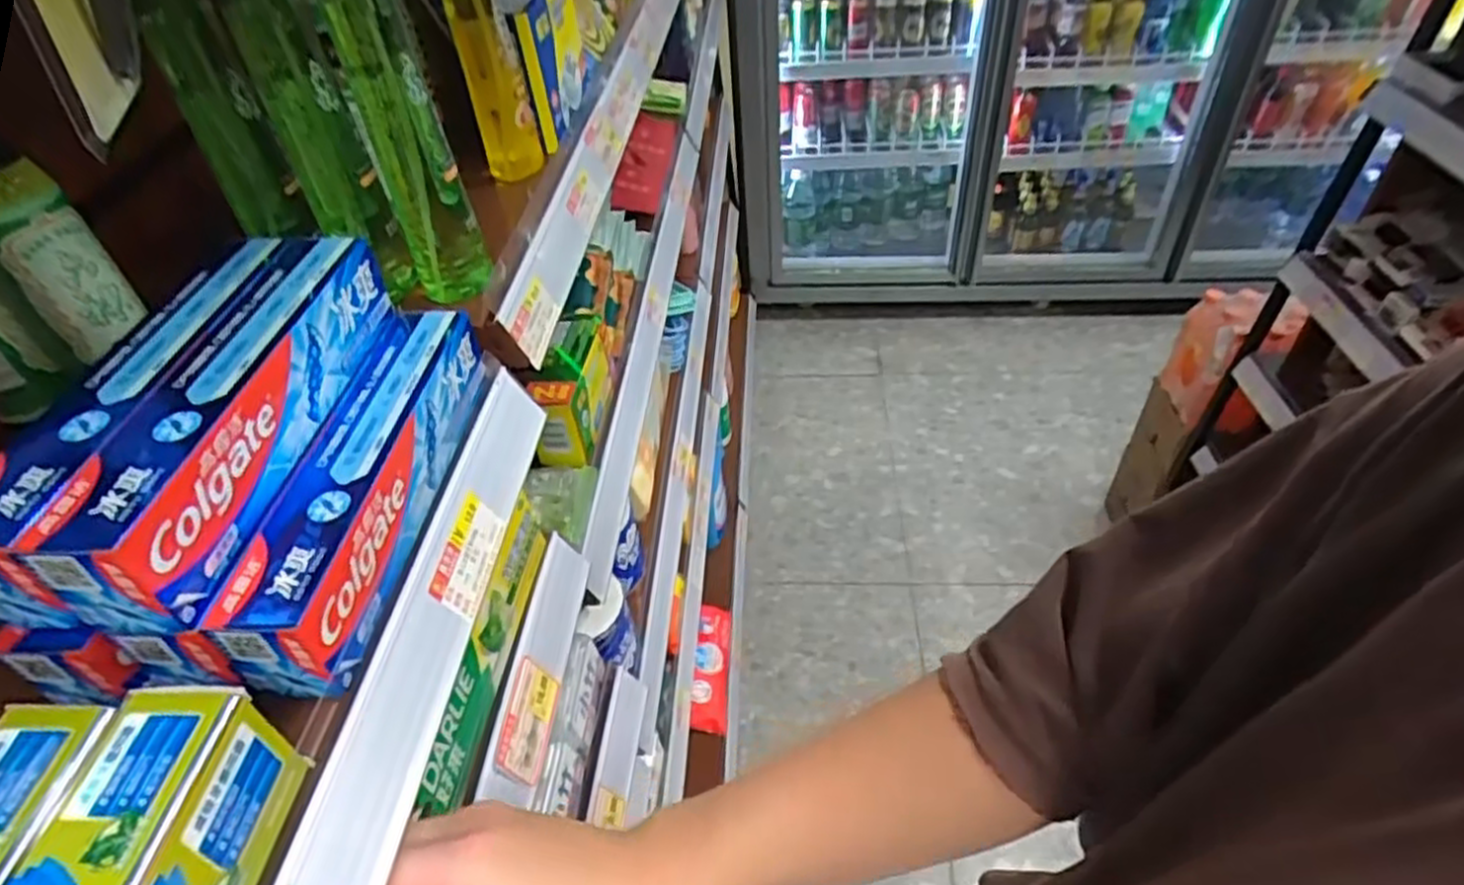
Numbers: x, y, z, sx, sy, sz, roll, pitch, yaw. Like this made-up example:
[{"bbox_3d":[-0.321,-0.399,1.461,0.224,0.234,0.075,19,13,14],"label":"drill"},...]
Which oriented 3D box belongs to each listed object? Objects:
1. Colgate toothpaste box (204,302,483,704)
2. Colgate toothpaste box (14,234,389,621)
[{"bbox_3d":[-0.169,0.013,0.372,0.043,0.043,0.205,0,44,4],"label":"Colgate toothpaste box"},{"bbox_3d":[-0.211,-0.018,0.344,0.044,0.047,0.204,0,44,5],"label":"Colgate toothpaste box"}]

